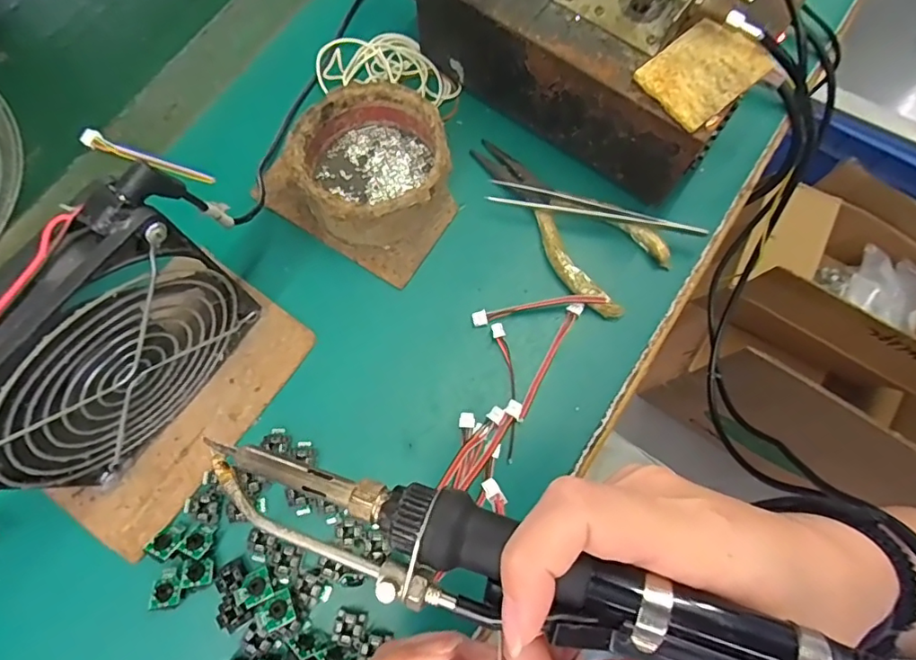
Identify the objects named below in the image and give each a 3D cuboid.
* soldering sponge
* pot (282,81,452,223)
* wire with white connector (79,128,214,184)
[{"bbox_3d":[0.121,-0.127,0.265,0.056,0.007,0.041,-38,80,-11],"label":"soldering sponge"},{"bbox_3d":[-0.048,-0.094,0.309,0.081,0.041,0.080,1,76,-2],"label":"pot"},{"bbox_3d":[-0.188,-0.103,0.328,0.085,0.007,0.011,20,75,6],"label":"wire with white connector"}]

